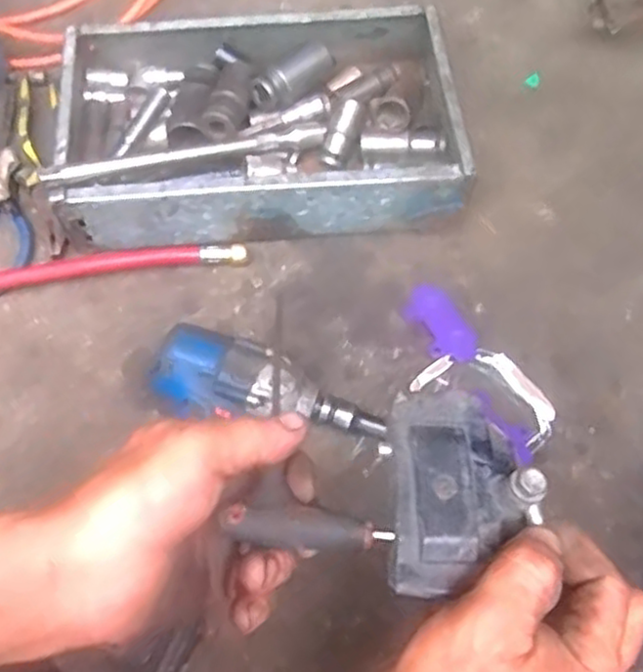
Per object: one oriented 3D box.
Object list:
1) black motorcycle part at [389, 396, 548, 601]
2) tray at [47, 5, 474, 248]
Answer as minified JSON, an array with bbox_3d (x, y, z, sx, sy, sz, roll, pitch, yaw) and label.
[{"bbox_3d":[0.062,0.068,0.319,0.060,0.030,0.088,2,69,2],"label":"black motorcycle part"},{"bbox_3d":[-0.054,-0.188,0.639,0.333,0.081,0.205,-4,67,-3],"label":"tray"}]

